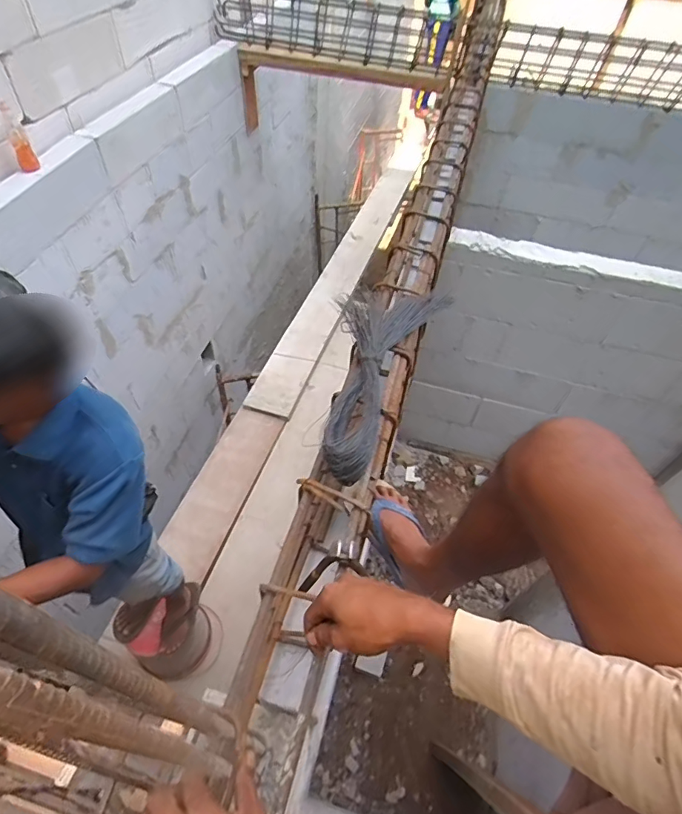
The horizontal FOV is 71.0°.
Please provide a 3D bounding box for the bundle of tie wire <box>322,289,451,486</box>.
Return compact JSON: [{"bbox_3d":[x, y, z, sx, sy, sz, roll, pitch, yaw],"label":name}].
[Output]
[{"bbox_3d":[0.040,-0.096,0.807,0.180,0.065,0.462,22,54,13],"label":"bundle of tie wire"}]

